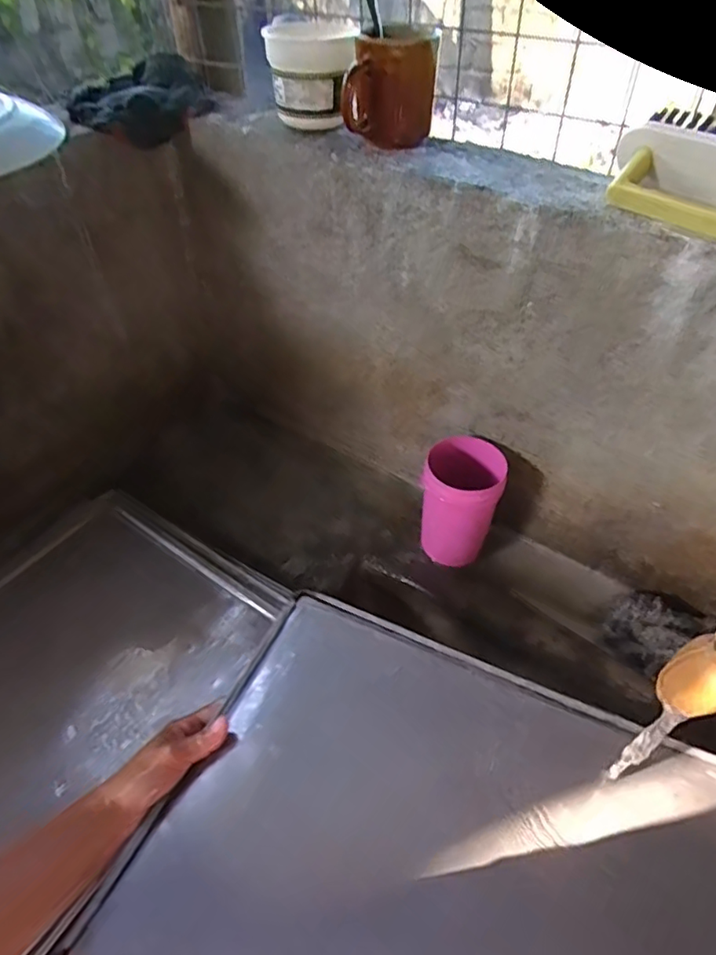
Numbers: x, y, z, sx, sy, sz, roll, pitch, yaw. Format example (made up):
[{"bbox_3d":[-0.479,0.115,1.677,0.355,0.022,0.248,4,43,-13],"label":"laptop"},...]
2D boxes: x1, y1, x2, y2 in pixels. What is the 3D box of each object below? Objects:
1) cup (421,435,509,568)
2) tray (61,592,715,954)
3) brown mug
[{"bbox_3d":[0.118,0.030,0.676,0.083,0.143,0.073,-17,49,-14],"label":"cup"},{"bbox_3d":[0.070,0.278,0.400,0.427,0.026,0.327,19,48,18],"label":"tray"},{"bbox_3d":[0.032,-0.373,0.559,0.085,0.086,0.083,3,47,4],"label":"brown mug"}]

